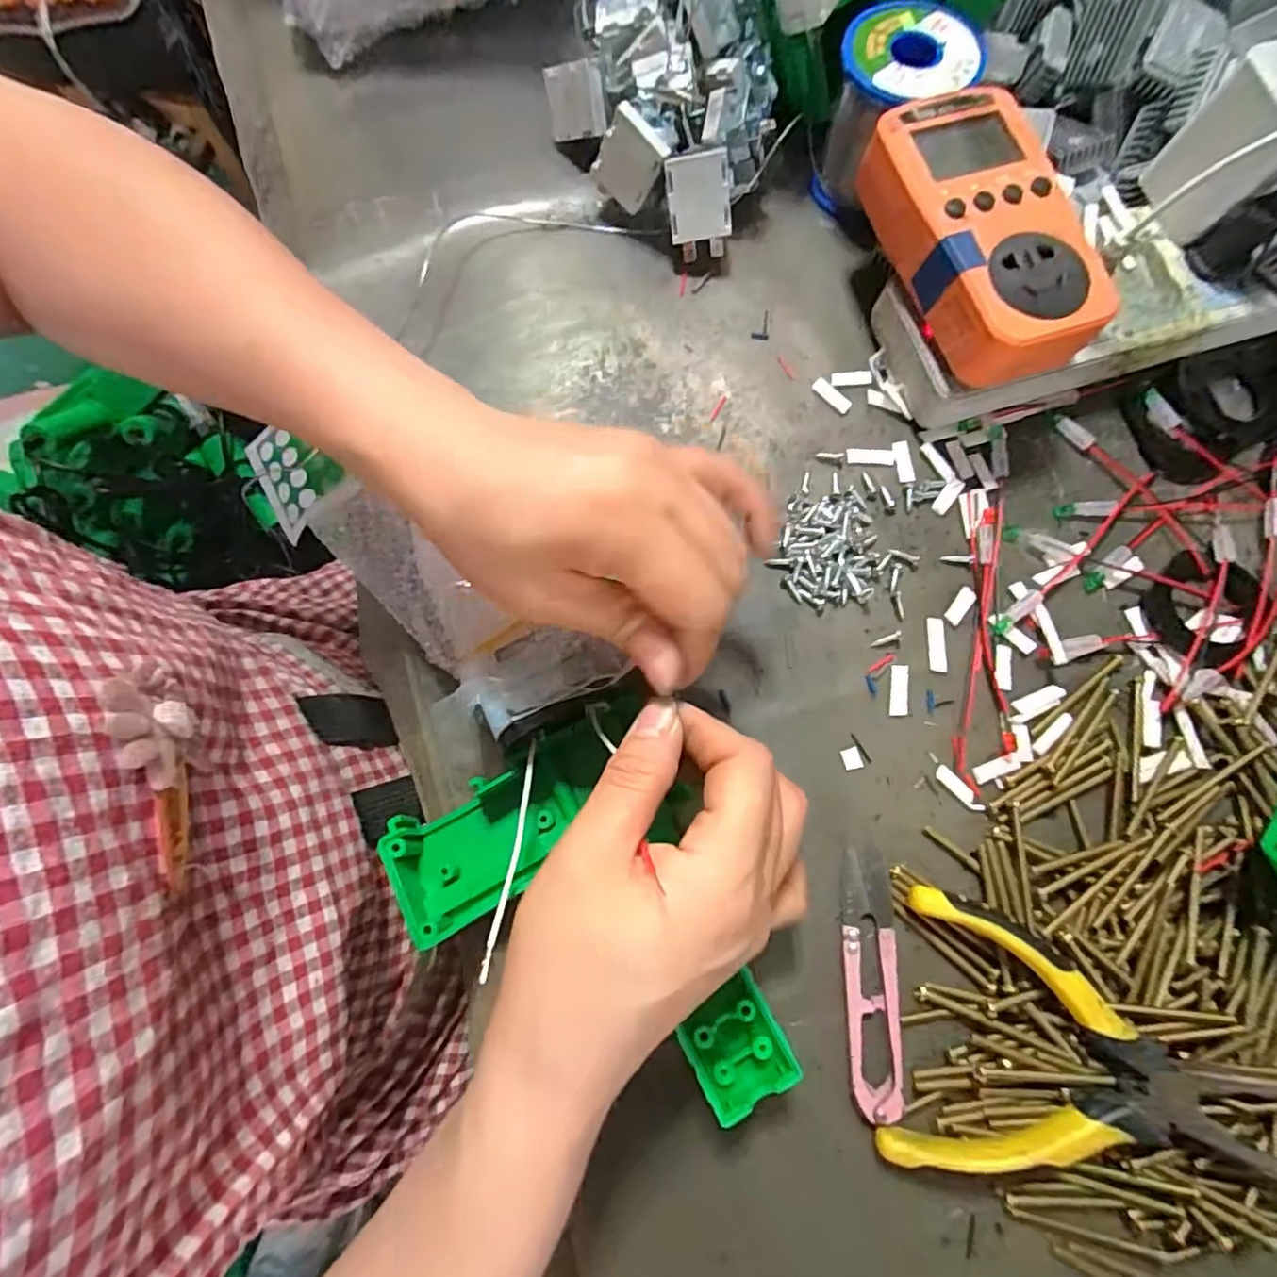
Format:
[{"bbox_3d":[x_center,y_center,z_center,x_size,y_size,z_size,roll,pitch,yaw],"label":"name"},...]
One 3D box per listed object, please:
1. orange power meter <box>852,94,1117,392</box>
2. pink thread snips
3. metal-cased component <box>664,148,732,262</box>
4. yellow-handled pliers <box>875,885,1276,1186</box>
[{"bbox_3d":[0.150,-0.177,0.271,0.068,0.033,0.127,-18,78,-4],"label":"orange power meter"},{"bbox_3d":[0.095,0.137,0.248,0.020,0.009,0.099,1,77,0],"label":"pink thread snips"},{"bbox_3d":[0.031,-0.218,0.311,0.031,0.045,0.011,0,46,12],"label":"metal-cased component"},{"bbox_3d":[0.168,0.163,0.230,0.136,0.032,0.095,15,78,3],"label":"yellow-handled pliers"}]

